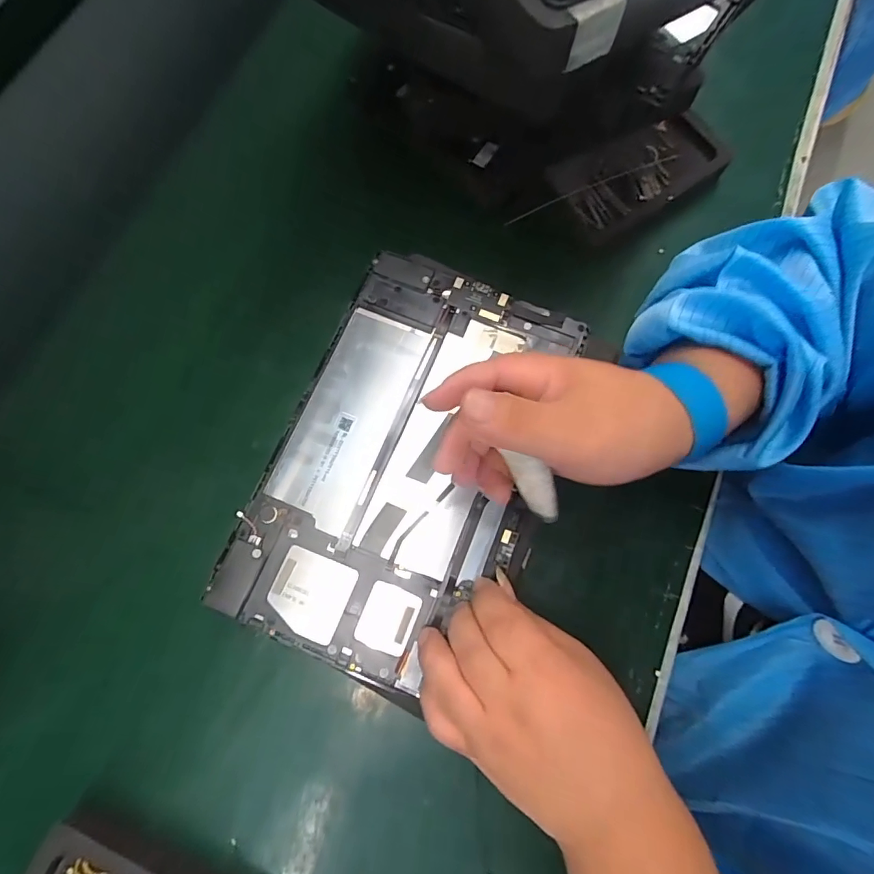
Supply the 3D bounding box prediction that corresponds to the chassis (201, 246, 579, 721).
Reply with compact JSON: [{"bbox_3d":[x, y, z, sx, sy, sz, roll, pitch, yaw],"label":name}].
[{"bbox_3d":[-0.016,0.009,0.275,0.143,0.011,0.239,21,77,7],"label":"chassis"}]

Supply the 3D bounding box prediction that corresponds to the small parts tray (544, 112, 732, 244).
[{"bbox_3d":[0.163,-0.213,0.370,0.140,0.020,0.067,-30,79,-8],"label":"small parts tray"}]

